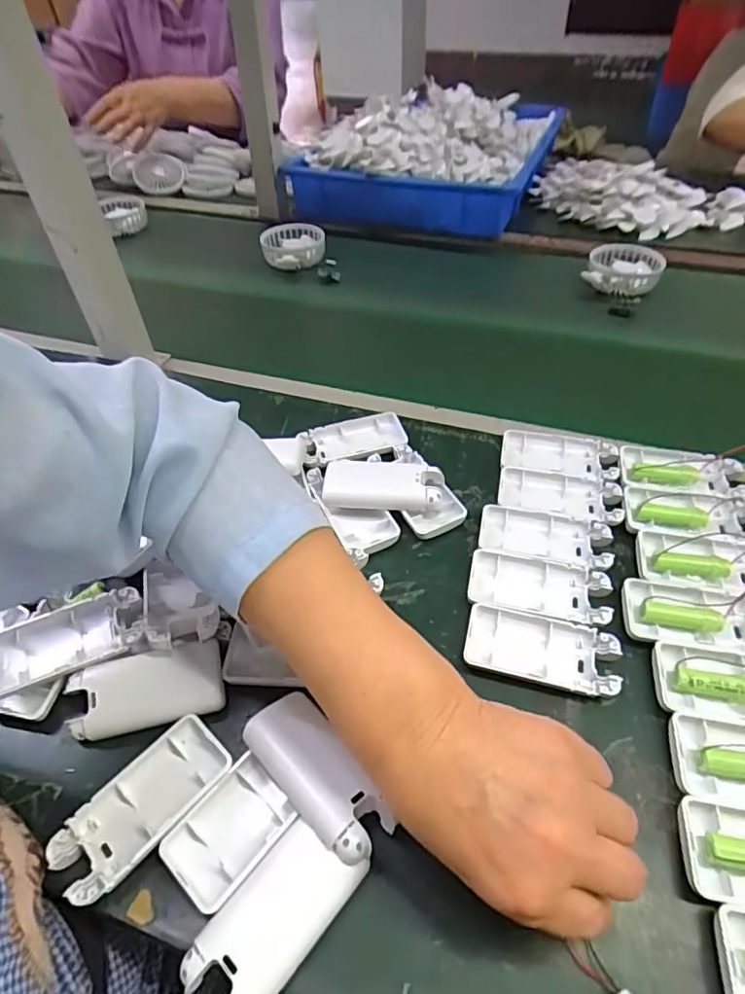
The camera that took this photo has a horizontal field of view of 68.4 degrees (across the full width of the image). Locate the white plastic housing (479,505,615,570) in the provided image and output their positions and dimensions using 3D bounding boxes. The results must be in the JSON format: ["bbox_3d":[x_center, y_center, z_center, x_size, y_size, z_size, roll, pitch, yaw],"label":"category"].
[{"bbox_3d":[0.131,0.031,0.415,0.095,0.009,0.046,10,50,11],"label":"white plastic housing"}]

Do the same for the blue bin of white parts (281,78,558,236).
[{"bbox_3d":[0.111,-0.631,0.983,0.390,0.116,0.552,14,51,15],"label":"blue bin of white parts"}]

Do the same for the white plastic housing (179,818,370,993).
[{"bbox_3d":[-0.049,0.207,0.269,0.043,0.012,0.084,32,57,27],"label":"white plastic housing"}]

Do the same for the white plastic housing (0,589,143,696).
[{"bbox_3d":[-0.199,0.095,0.354,0.099,0.022,0.042,-16,50,-11],"label":"white plastic housing"}]

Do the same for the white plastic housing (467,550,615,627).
[{"bbox_3d":[0.117,0.067,0.389,0.095,0.015,0.047,9,50,11],"label":"white plastic housing"}]

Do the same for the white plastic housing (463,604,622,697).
[{"bbox_3d":[0.109,0.101,0.356,0.094,0.014,0.046,10,50,12],"label":"white plastic housing"}]

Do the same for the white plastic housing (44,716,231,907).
[{"bbox_3d":[-0.126,0.172,0.305,0.047,0.017,0.095,31,57,27],"label":"white plastic housing"}]

